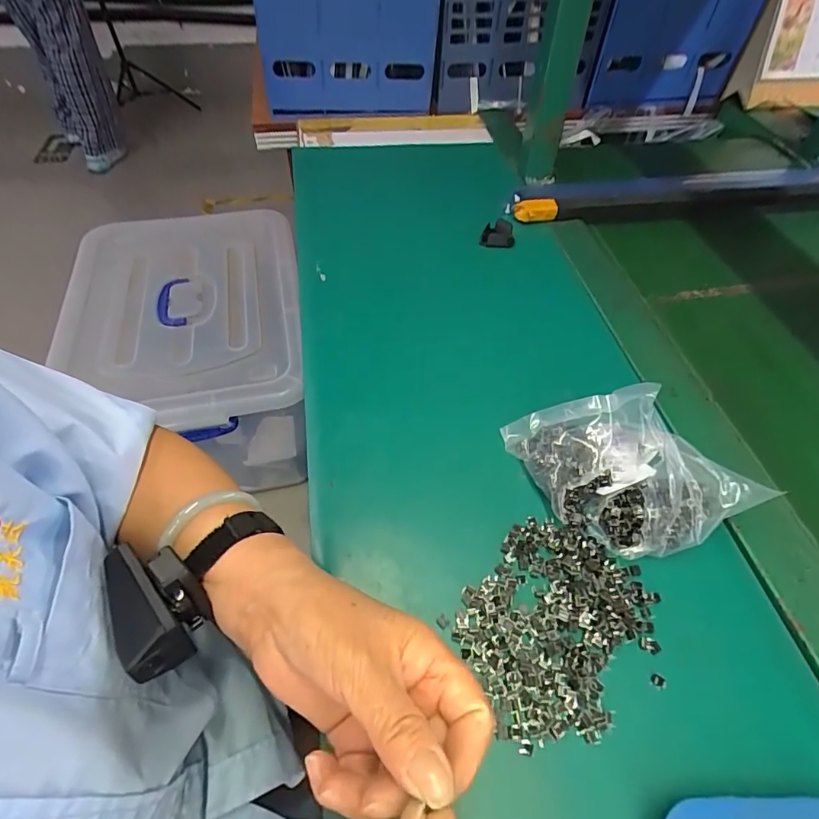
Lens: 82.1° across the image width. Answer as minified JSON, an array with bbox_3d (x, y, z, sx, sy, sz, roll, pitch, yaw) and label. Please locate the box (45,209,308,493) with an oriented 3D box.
[{"bbox_3d":[-0.479,-0.128,1.070,0.471,0.291,0.726,-8,53,-8],"label":"box"}]

